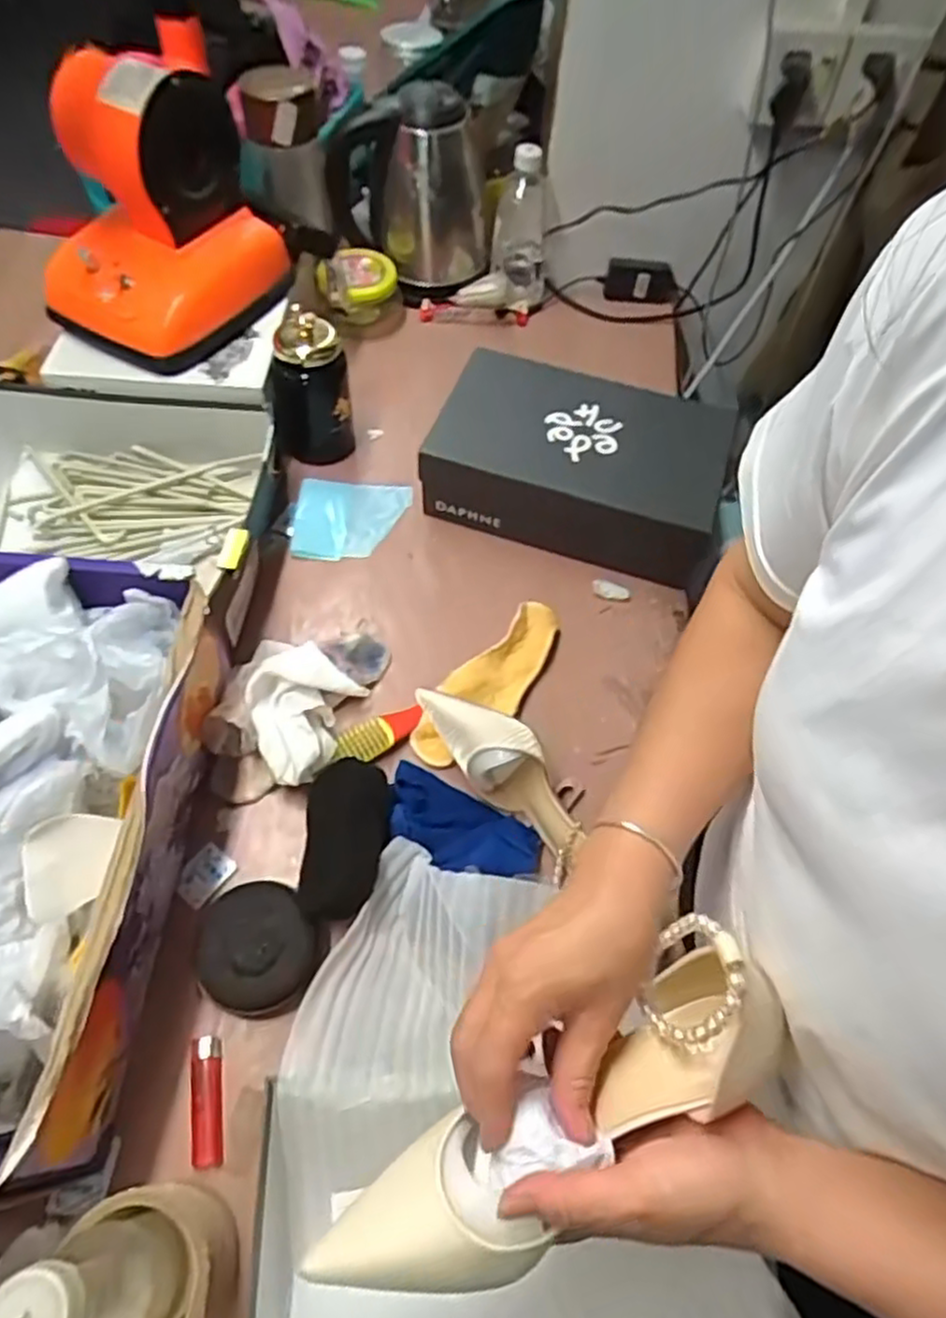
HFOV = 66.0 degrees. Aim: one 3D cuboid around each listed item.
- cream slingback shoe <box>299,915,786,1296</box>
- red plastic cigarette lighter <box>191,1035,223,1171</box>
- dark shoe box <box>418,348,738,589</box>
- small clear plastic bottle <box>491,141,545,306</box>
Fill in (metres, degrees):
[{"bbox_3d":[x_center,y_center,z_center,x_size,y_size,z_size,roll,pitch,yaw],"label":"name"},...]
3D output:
[{"bbox_3d":[0.033,0.215,0.336,0.231,0.073,0.069,-33,65,-1],"label":"cream slingback shoe"},{"bbox_3d":[-0.189,0.314,0.518,0.020,0.012,0.081,-8,60,-9],"label":"red plastic cigarette lighter"},{"bbox_3d":[0.113,-0.207,0.784,0.293,0.108,0.178,19,60,8],"label":"dark shoe box"},{"bbox_3d":[0.062,-0.543,0.926,0.070,0.175,0.055,6,59,0],"label":"small clear plastic bottle"}]

